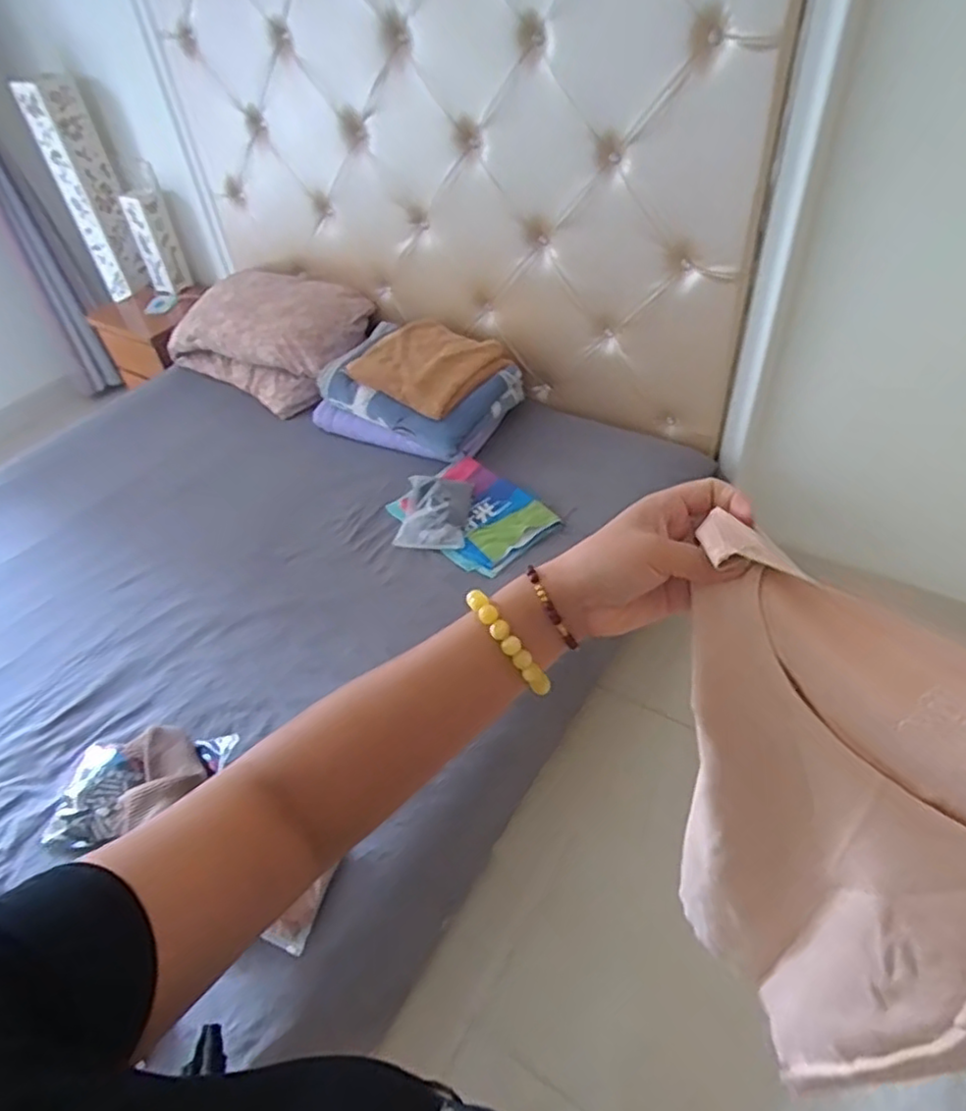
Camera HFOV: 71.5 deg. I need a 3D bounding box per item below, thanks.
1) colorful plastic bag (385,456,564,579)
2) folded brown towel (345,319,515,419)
[{"bbox_3d":[-0.020,-0.103,1.670,0.273,0.050,0.371,-36,51,-26],"label":"colorful plastic bag"},{"bbox_3d":[-0.156,-0.533,1.883,0.371,0.087,0.302,27,54,30],"label":"folded brown towel"}]

